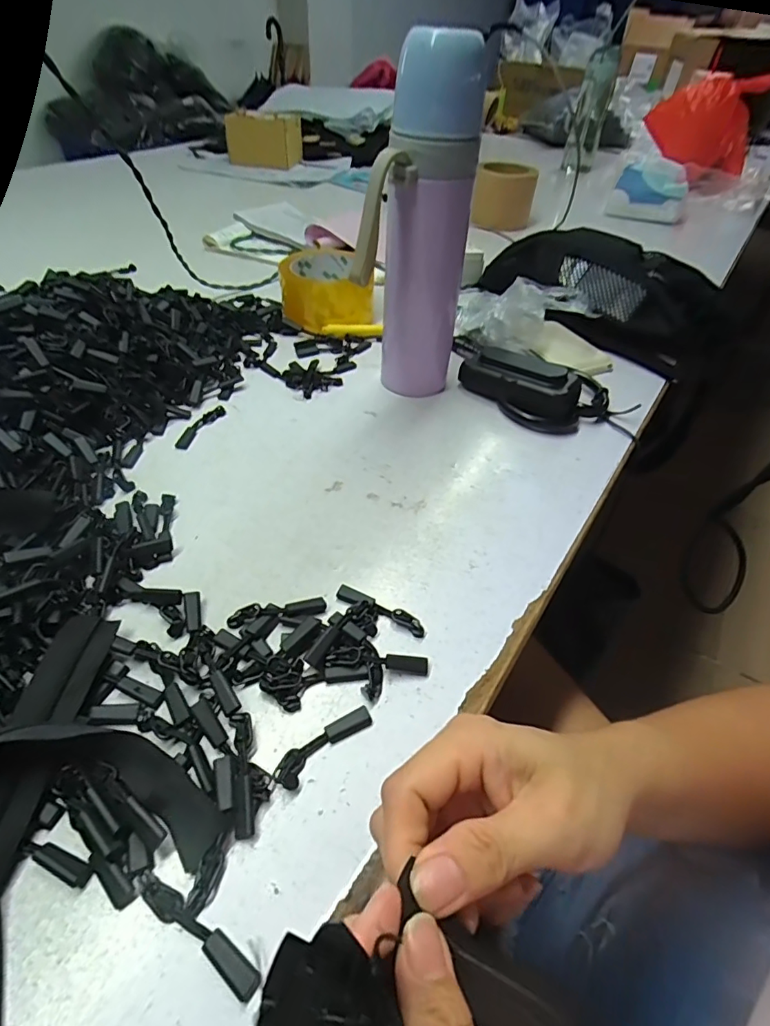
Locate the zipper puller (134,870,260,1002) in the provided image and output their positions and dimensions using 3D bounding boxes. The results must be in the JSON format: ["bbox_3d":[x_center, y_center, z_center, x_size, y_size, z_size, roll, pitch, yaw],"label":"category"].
[{"bbox_3d":[-0.074,0.164,0.191,0.061,0.004,0.010,27,50,18],"label":"zipper puller"}]

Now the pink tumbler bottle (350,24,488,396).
[{"bbox_3d":[0.025,-0.200,0.378,0.075,0.244,0.089,11,47,4],"label":"pink tumbler bottle"}]

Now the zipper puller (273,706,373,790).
[{"bbox_3d":[-0.030,0.114,0.242,0.052,0.005,0.015,-31,57,-29],"label":"zipper puller"}]

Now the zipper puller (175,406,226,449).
[{"bbox_3d":[-0.157,-0.074,0.412,0.014,0.006,0.057,18,48,11],"label":"zipper puller"}]

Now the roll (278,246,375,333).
[{"bbox_3d":[-0.064,-0.250,0.547,0.102,0.056,0.097,3,47,-3],"label":"roll"}]

